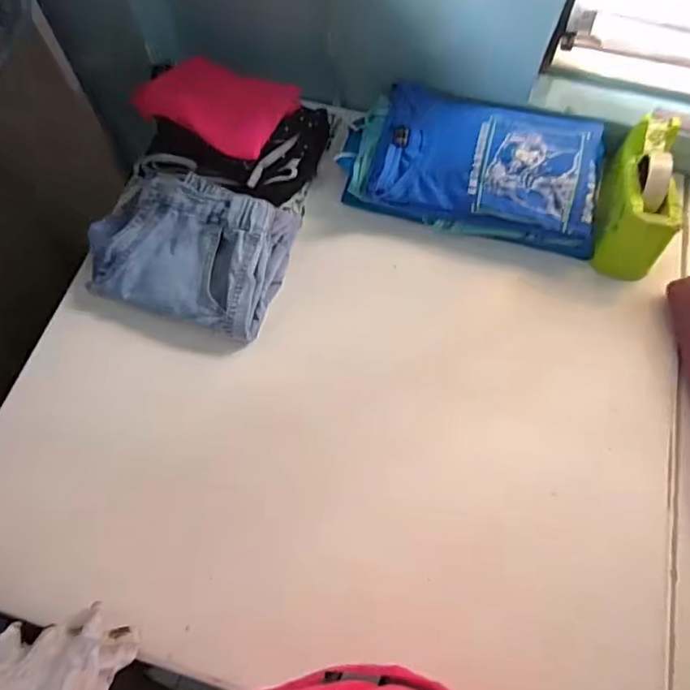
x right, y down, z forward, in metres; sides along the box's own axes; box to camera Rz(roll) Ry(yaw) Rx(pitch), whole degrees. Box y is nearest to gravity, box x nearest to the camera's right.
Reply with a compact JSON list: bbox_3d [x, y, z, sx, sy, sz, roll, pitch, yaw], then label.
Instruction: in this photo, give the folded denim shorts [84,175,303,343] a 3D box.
[{"bbox_3d":[-0.209,-0.130,0.704,0.253,0.068,0.185,17,67,8],"label":"folded denim shorts"}]

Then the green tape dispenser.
[{"bbox_3d":[0.390,-0.198,0.712,0.065,0.109,0.197,18,67,8],"label":"green tape dispenser"}]

